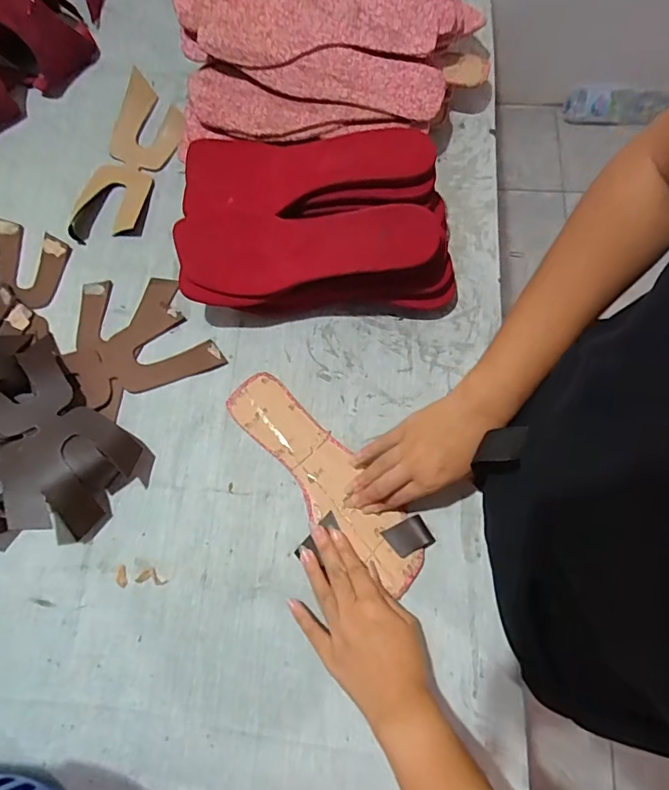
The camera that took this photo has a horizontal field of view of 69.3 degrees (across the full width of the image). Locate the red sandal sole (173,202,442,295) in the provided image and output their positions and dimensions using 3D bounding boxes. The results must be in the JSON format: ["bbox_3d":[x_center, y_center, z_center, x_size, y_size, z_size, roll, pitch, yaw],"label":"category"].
[{"bbox_3d":[-0.027,-0.136,0.440,0.235,0.042,0.073,2,74,3],"label":"red sandal sole"}]

